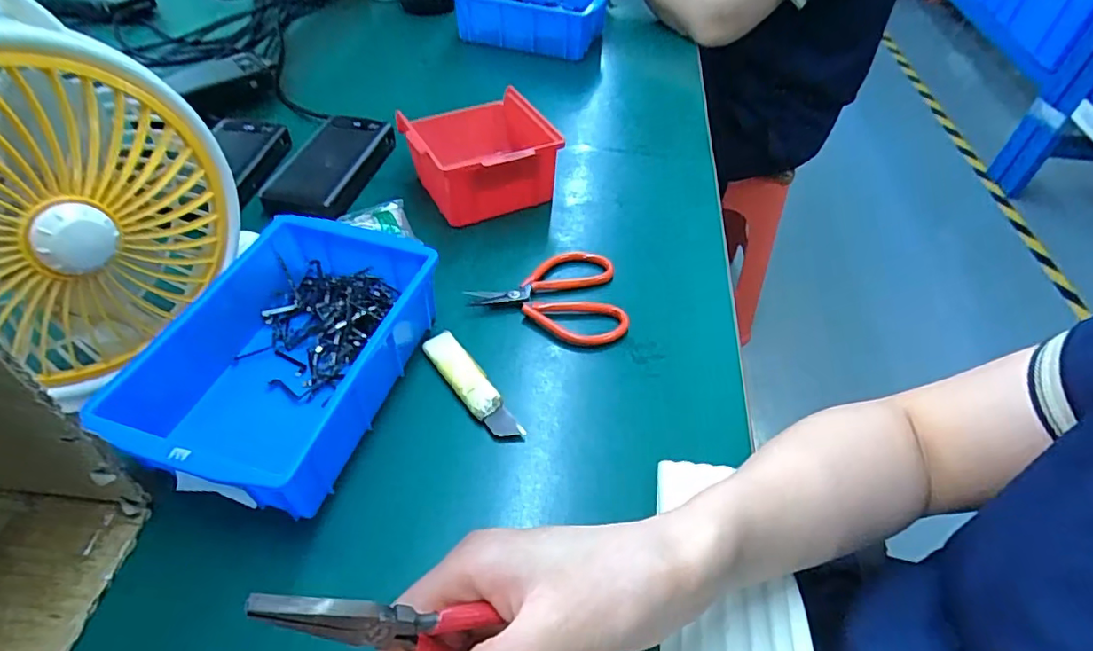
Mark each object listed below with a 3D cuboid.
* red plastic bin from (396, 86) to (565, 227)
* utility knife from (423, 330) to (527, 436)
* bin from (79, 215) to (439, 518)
[{"bbox_3d":[-0.069,-0.172,0.549,0.121,0.066,0.138,-22,52,-21],"label":"red plastic bin"},{"bbox_3d":[-0.054,0.041,0.401,0.025,0.010,0.105,-28,55,-25],"label":"utility knife"},{"bbox_3d":[-0.176,0.018,0.380,0.141,0.063,0.198,14,49,9],"label":"bin"}]

